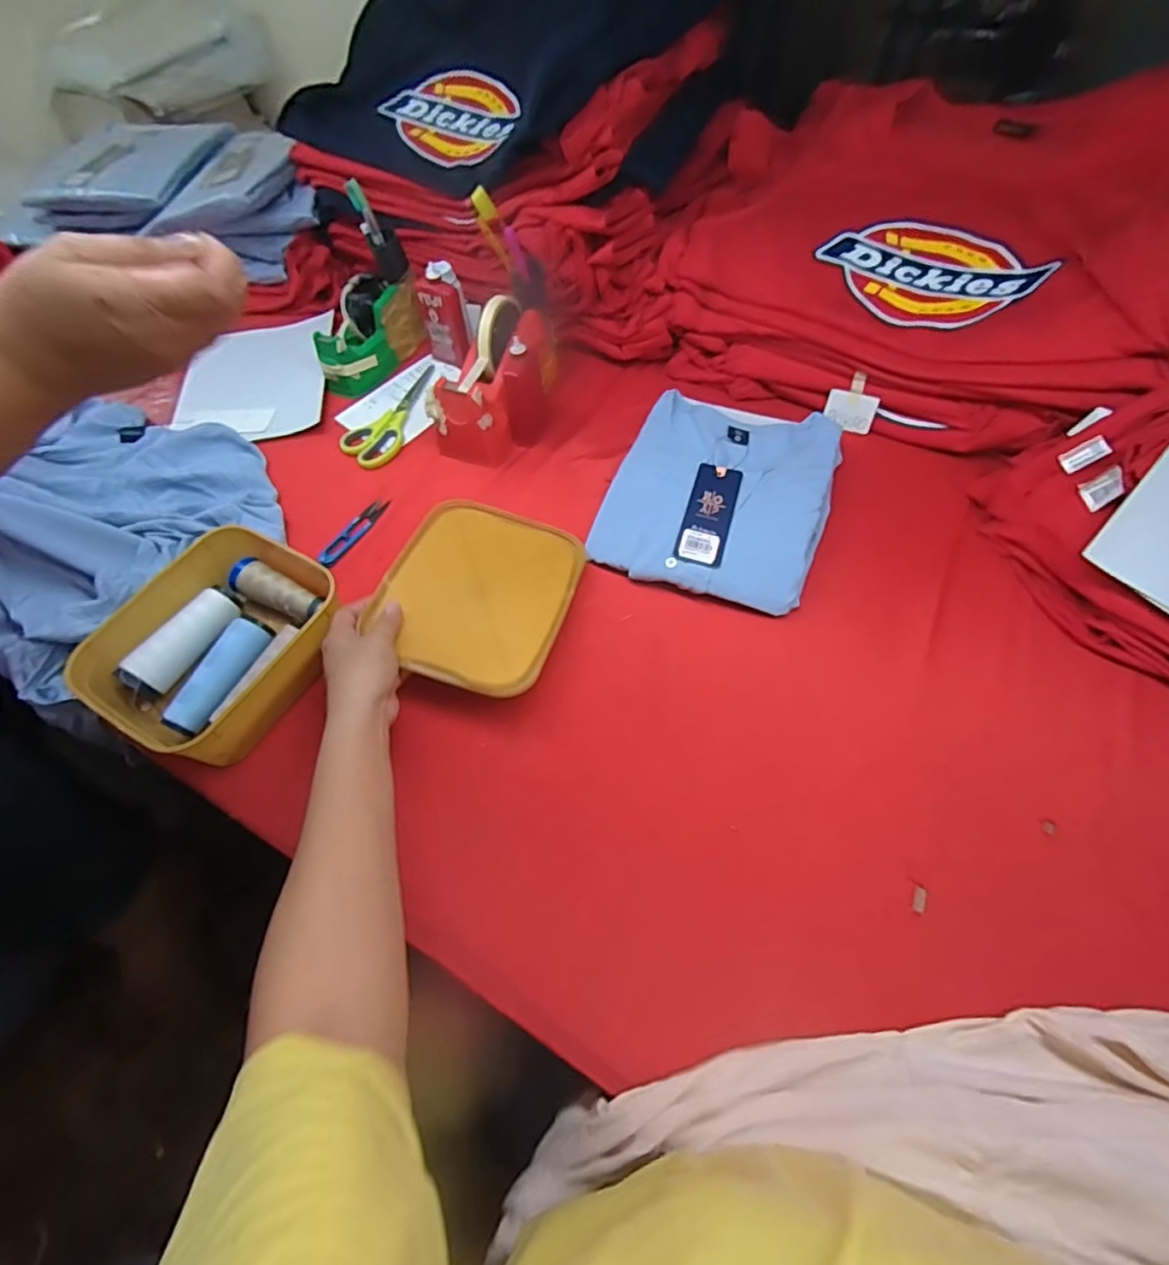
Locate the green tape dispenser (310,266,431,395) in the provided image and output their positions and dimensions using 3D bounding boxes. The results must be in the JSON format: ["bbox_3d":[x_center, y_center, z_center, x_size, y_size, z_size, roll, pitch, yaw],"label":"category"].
[{"bbox_3d":[-0.278,-0.389,0.755,0.068,0.086,0.158,19,59,13],"label":"green tape dispenser"}]

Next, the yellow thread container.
[{"bbox_3d":[-0.326,0.008,0.526,0.166,0.061,0.202,24,60,16],"label":"yellow thread container"}]

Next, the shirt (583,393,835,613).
[{"bbox_3d":[0.145,-0.147,0.617,0.217,0.048,0.255,19,59,13],"label":"shirt"}]

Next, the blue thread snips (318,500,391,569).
[{"bbox_3d":[-0.252,-0.110,0.633,0.020,0.014,0.107,22,59,15],"label":"blue thread snips"}]

